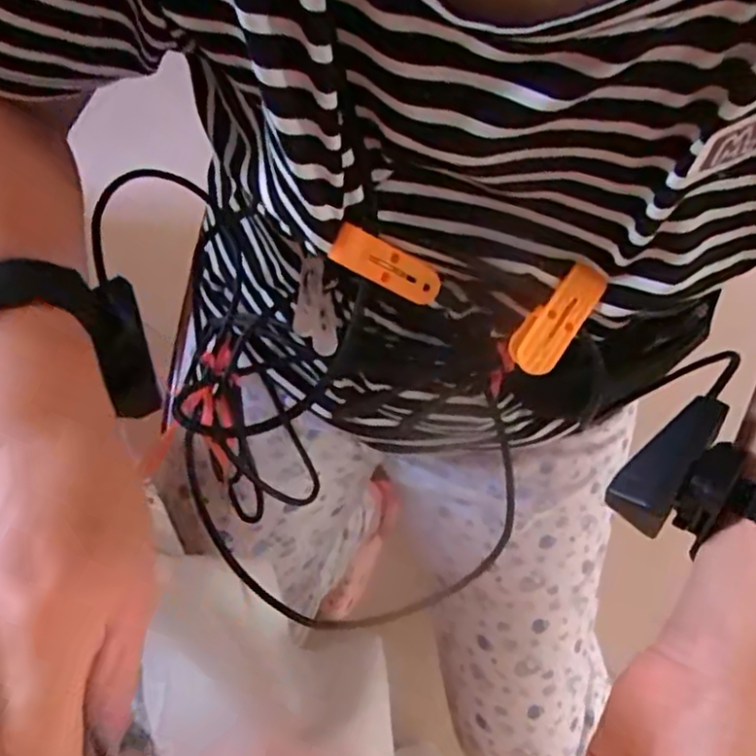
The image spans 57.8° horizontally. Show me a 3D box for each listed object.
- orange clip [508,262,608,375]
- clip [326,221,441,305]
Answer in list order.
[{"bbox_3d":[0.084,-0.027,0.325,0.023,0.022,0.055,37,94,10],"label":"orange clip"},{"bbox_3d":[0.004,-0.053,0.322,0.056,0.011,0.019,24,108,-23],"label":"clip"}]

